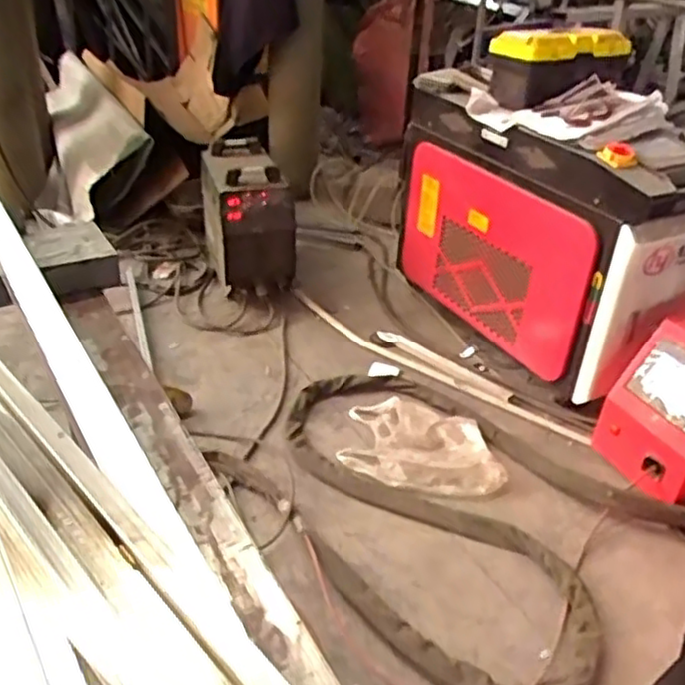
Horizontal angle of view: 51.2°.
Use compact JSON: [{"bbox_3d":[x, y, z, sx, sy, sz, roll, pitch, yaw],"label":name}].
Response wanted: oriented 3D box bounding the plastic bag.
[{"bbox_3d":[0.201,0.258,1.768,0.395,0.037,0.295,15,34,18],"label":"plastic bag"}]

